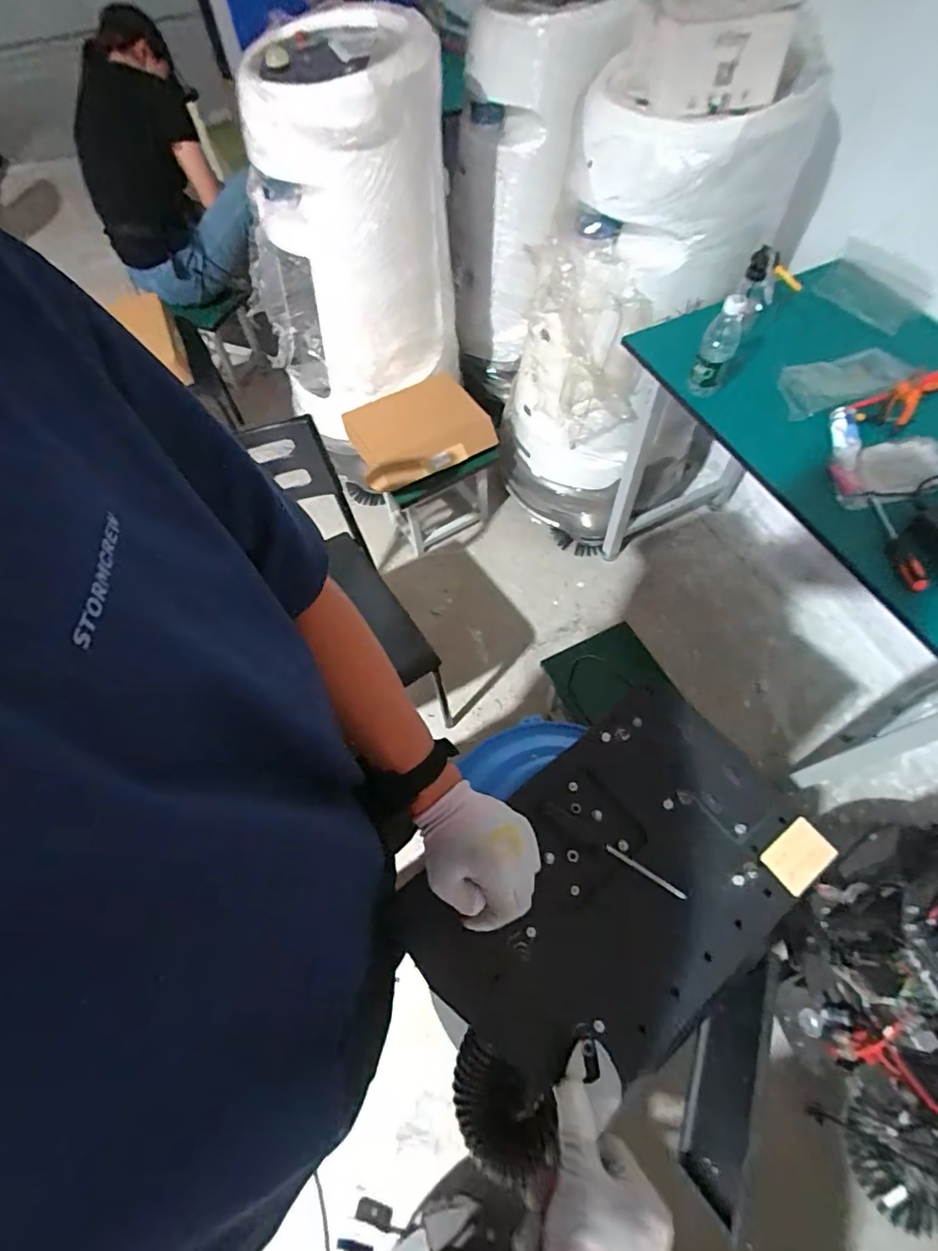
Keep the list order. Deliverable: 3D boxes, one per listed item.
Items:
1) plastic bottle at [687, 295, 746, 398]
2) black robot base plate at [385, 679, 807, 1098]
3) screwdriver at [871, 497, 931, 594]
[{"bbox_3d":[0.462,-0.515,0.985,0.063,0.170,0.067,24,65,14],"label":"plastic bottle"},{"bbox_3d":[0.130,0.233,0.479,0.349,0.016,0.224,-37,66,-12],"label":"black robot base plate"},{"bbox_3d":[0.693,-0.136,0.857,0.029,0.027,0.184,3,62,3],"label":"screwdriver"}]

